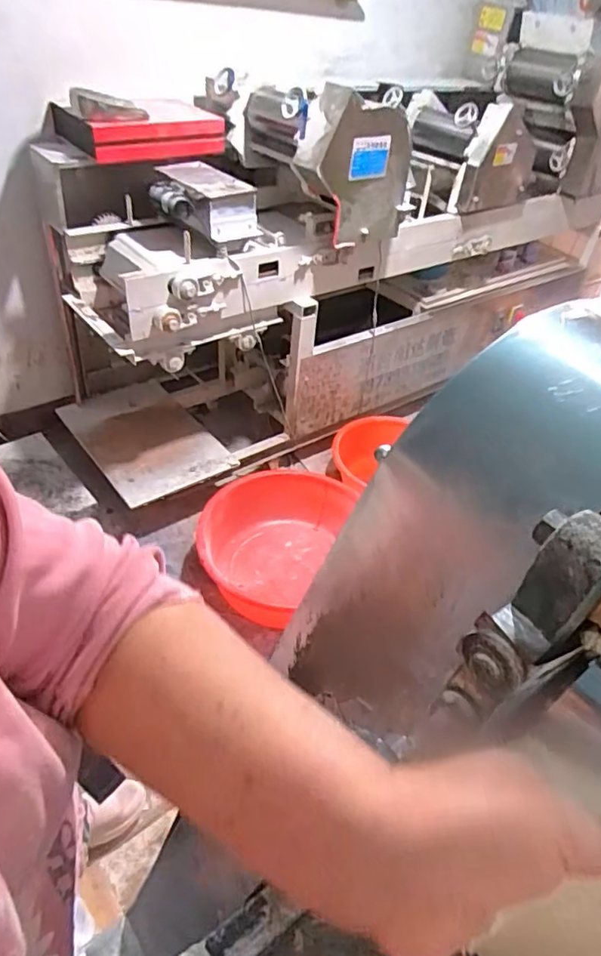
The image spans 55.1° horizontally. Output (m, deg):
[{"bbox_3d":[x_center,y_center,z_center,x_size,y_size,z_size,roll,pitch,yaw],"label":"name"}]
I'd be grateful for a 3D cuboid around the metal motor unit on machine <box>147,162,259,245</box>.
[{"bbox_3d":[-0.265,-0.714,1.497,0.184,0.112,0.253,-30,54,-35],"label":"metal motor unit on machine"}]

